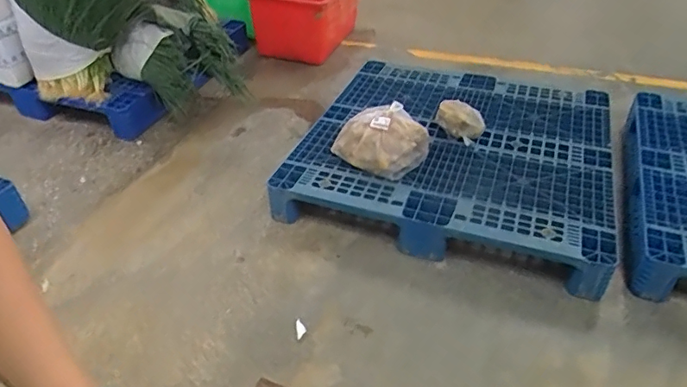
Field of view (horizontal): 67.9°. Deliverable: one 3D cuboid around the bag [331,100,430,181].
[{"bbox_3d":[0.130,-0.192,1.796,0.244,0.173,0.294,-27,45,-29],"label":"bag"}]

